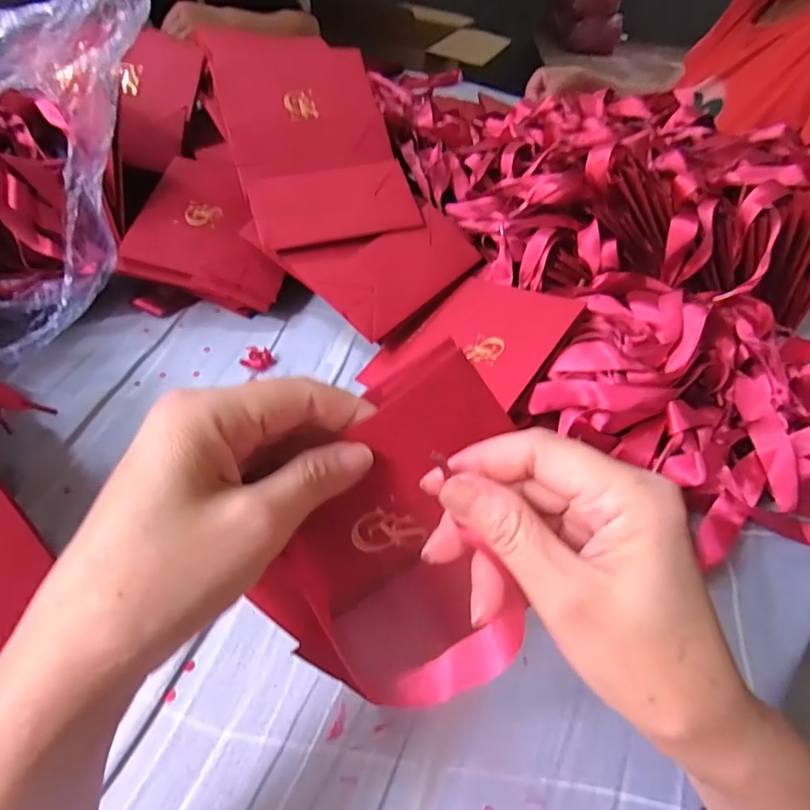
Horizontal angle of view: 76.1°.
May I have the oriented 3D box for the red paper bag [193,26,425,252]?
[{"bbox_3d":[-0.089,-0.255,0.472,0.139,0.012,0.238,-17,80,-10],"label":"red paper bag"}]

